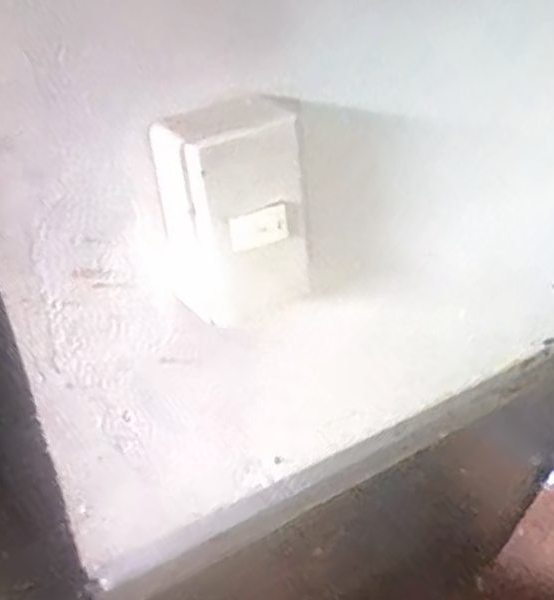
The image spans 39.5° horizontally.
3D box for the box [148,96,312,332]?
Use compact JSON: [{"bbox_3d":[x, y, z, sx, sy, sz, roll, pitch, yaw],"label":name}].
[{"bbox_3d":[-0.026,-0.045,0.465,0.086,0.132,0.051,-20,35,-23],"label":"box"}]

